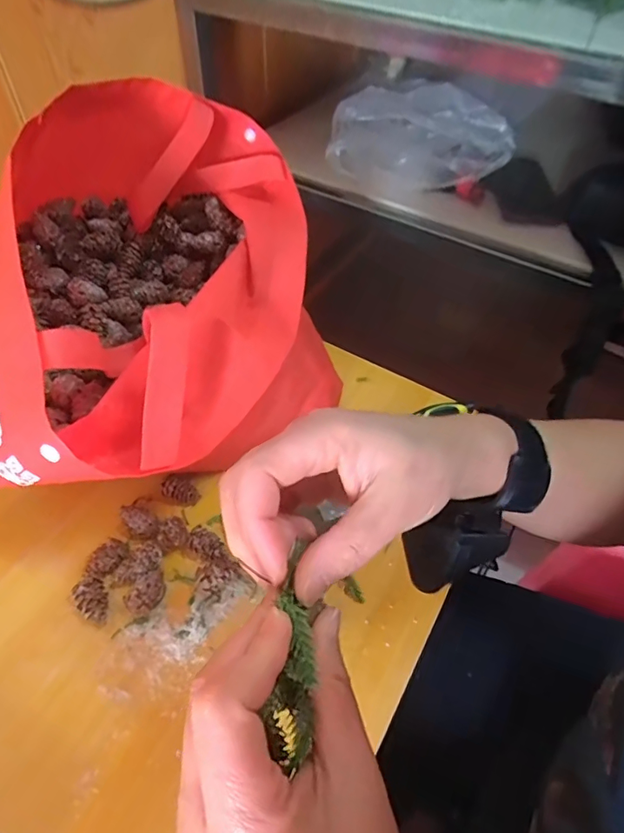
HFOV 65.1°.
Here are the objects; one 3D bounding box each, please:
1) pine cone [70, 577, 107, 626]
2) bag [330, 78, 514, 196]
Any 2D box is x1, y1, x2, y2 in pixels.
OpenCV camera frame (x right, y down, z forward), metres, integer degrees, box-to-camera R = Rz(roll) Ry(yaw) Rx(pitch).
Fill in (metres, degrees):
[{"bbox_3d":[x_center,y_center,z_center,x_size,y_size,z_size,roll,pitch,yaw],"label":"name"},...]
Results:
[{"bbox_3d":[-0.161,0.134,0.358,0.021,0.021,0.032,-32,59,-24],"label":"pine cone"},{"bbox_3d":[0.128,-0.358,0.631,0.221,0.100,0.112,-5,52,-6],"label":"bag"}]

